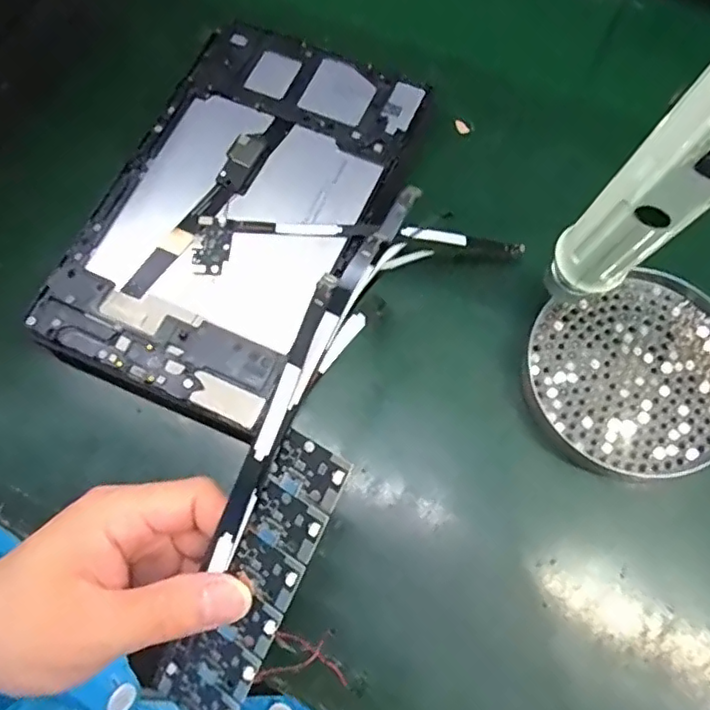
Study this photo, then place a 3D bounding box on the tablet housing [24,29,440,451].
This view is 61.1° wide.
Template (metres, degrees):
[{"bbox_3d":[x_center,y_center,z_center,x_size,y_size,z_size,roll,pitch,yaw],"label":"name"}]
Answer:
[{"bbox_3d":[-0.069,-0.086,0.350,0.143,0.016,0.234,23,73,10],"label":"tablet housing"}]

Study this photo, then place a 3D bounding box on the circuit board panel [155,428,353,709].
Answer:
[{"bbox_3d":[-0.040,0.090,0.231,0.033,0.004,0.129,30,104,18],"label":"circuit board panel"}]

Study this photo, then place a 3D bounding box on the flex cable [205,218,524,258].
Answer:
[{"bbox_3d":[0.003,-0.070,0.342,0.183,0.011,0.008,5,71,4],"label":"flex cable"}]

